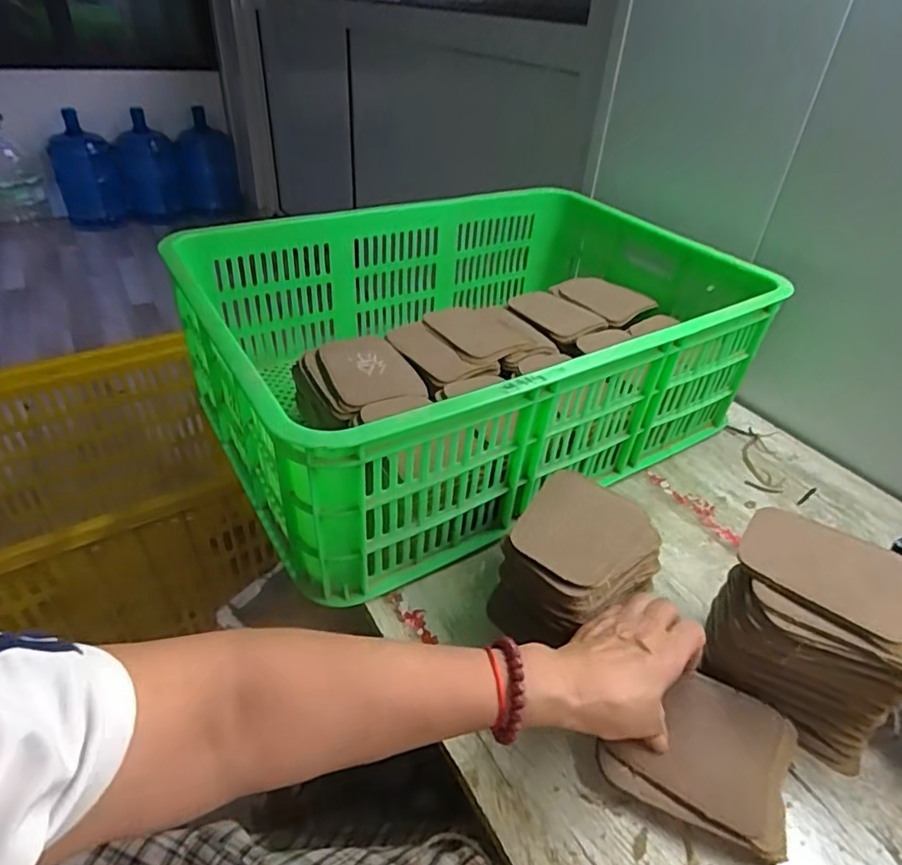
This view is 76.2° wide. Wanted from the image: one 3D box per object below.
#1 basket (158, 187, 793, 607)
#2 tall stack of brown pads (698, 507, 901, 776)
[{"bbox_3d":[0.032,-0.119,0.704,0.604,0.194,0.447,-19,44,-27],"label":"basket"},{"bbox_3d":[0.278,0.155,0.449,0.133,0.123,0.106,25,42,23],"label":"tall stack of brown pads"}]

